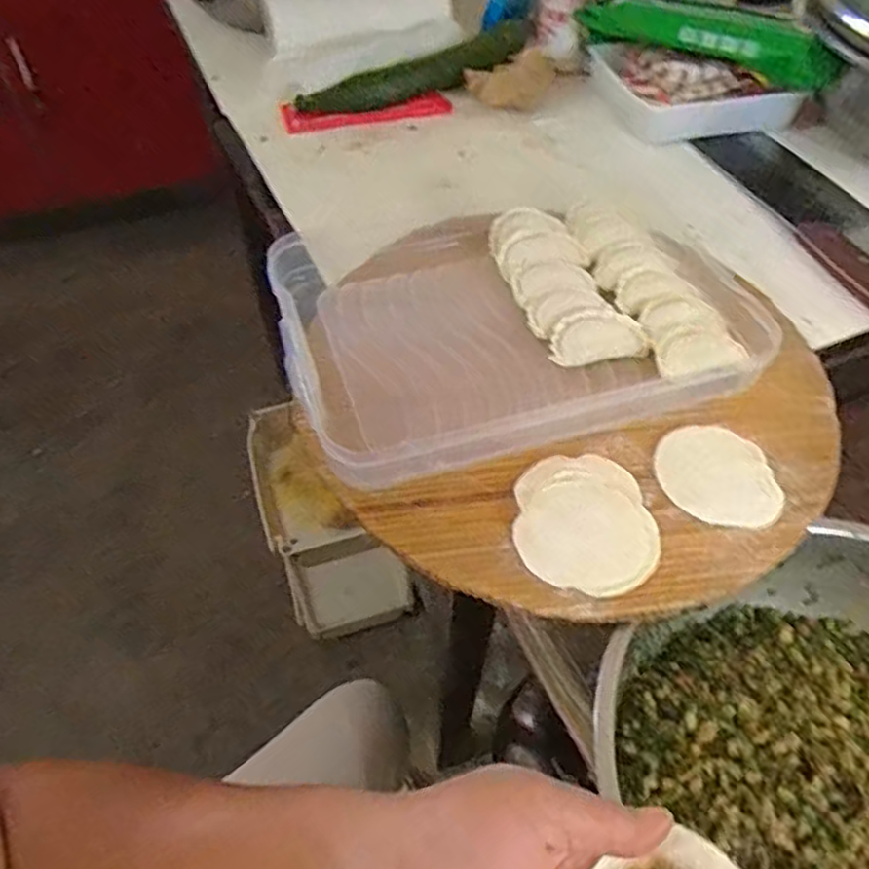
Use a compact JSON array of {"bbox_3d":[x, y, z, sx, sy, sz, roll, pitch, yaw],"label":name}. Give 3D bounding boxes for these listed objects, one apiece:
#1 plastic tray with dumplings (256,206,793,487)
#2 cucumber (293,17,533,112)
[{"bbox_3d":[0.055,-0.087,0.512,0.317,0.033,0.226,-13,52,-11],"label":"plastic tray with dumplings"},{"bbox_3d":[-0.010,-0.378,0.759,0.270,0.037,0.046,-32,58,-23],"label":"cucumber"}]

